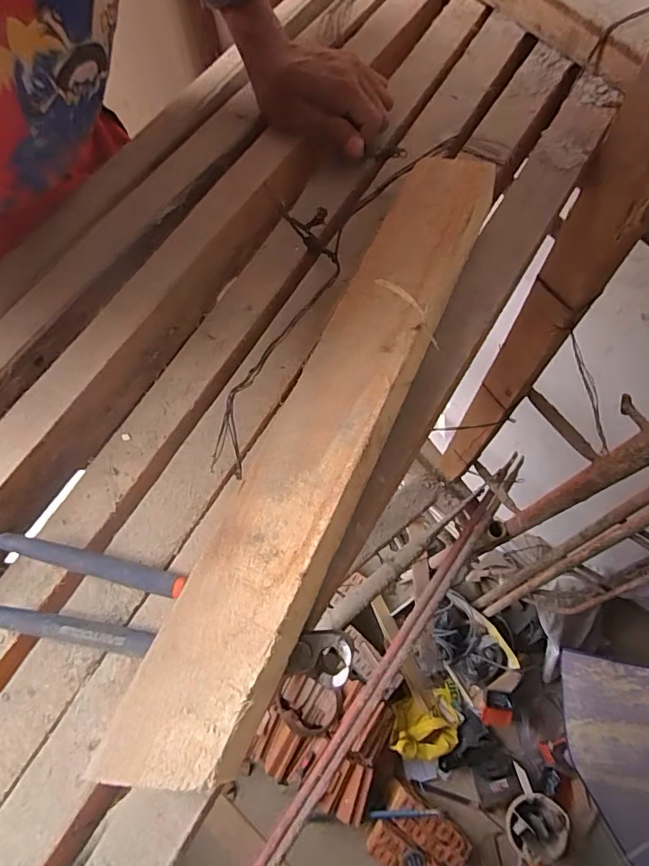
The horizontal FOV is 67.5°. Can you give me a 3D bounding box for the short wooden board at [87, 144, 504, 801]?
[{"bbox_3d":[0.011,-0.016,0.270,0.065,0.027,0.389,22,73,10],"label":"short wooden board"}]

